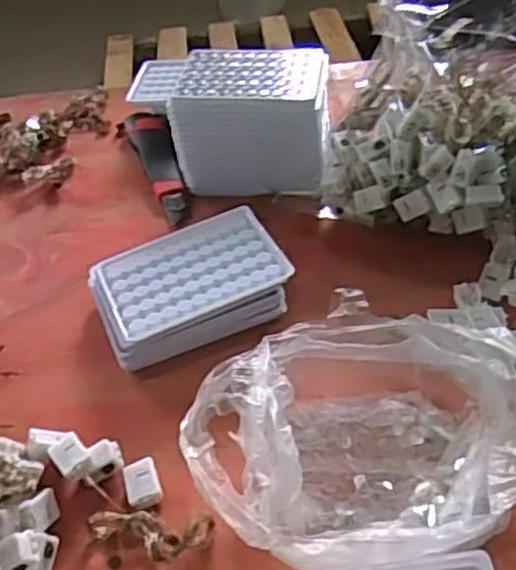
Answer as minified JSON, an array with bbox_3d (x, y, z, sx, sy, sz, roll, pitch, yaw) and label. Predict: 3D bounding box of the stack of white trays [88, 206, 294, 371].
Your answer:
[{"bbox_3d":[-0.052,0.002,0.549,0.138,0.043,0.096,-21,45,-14],"label":"stack of white trays"}]

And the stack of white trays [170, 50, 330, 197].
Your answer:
[{"bbox_3d":[0.001,-0.145,0.647,0.132,0.102,0.087,5,45,13],"label":"stack of white trays"}]

